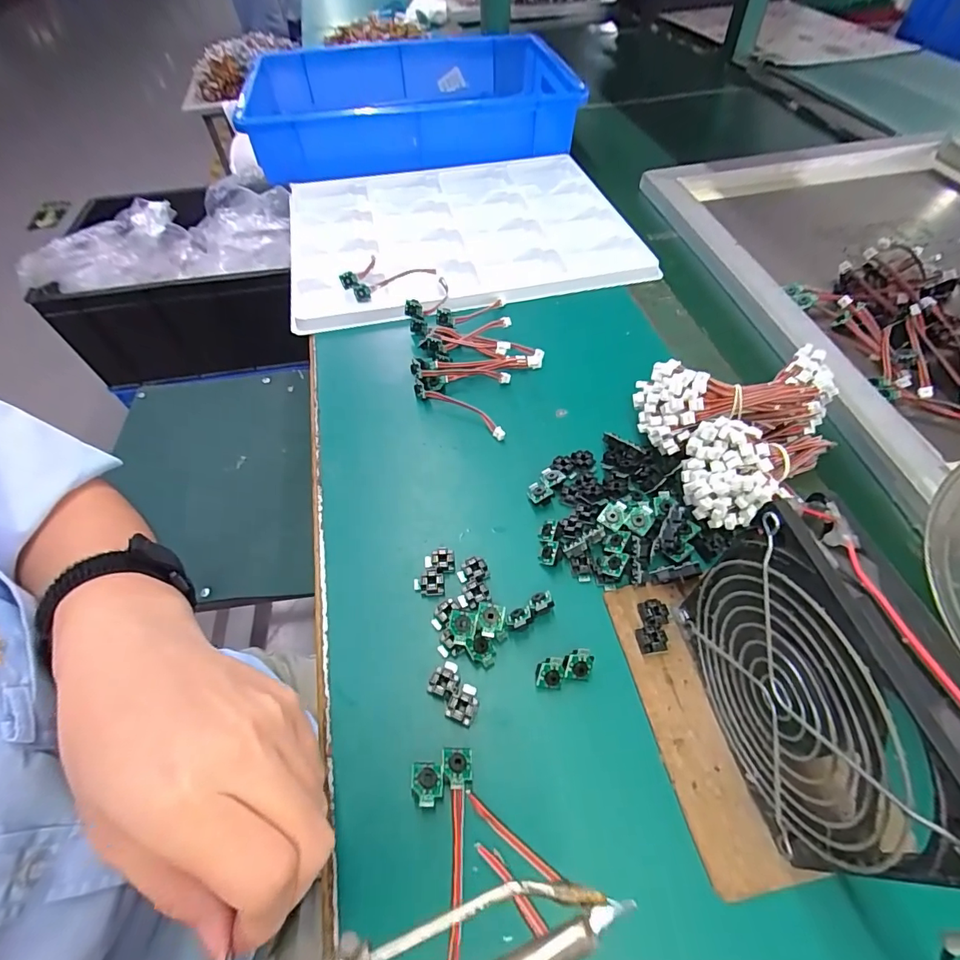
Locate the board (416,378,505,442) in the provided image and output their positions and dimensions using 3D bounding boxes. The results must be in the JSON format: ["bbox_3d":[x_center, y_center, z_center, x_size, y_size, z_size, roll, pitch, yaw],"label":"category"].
[{"bbox_3d":[-0.016,-0.056,0.375,0.085,0.014,0.012,28,59,20],"label":"board"}]

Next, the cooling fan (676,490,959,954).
[{"bbox_3d":[0.133,0.091,0.194,0.025,0.128,0.128,-9,54,-6],"label":"cooling fan"}]

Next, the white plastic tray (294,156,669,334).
[{"bbox_3d":[-0.024,-0.281,0.530,0.357,0.018,0.273,-12,55,-6],"label":"white plastic tray"}]

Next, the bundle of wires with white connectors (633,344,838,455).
[{"bbox_3d":[0.179,-0.054,0.342,0.130,0.055,0.063,-3,54,-1],"label":"bundle of wires with white connectors"}]

